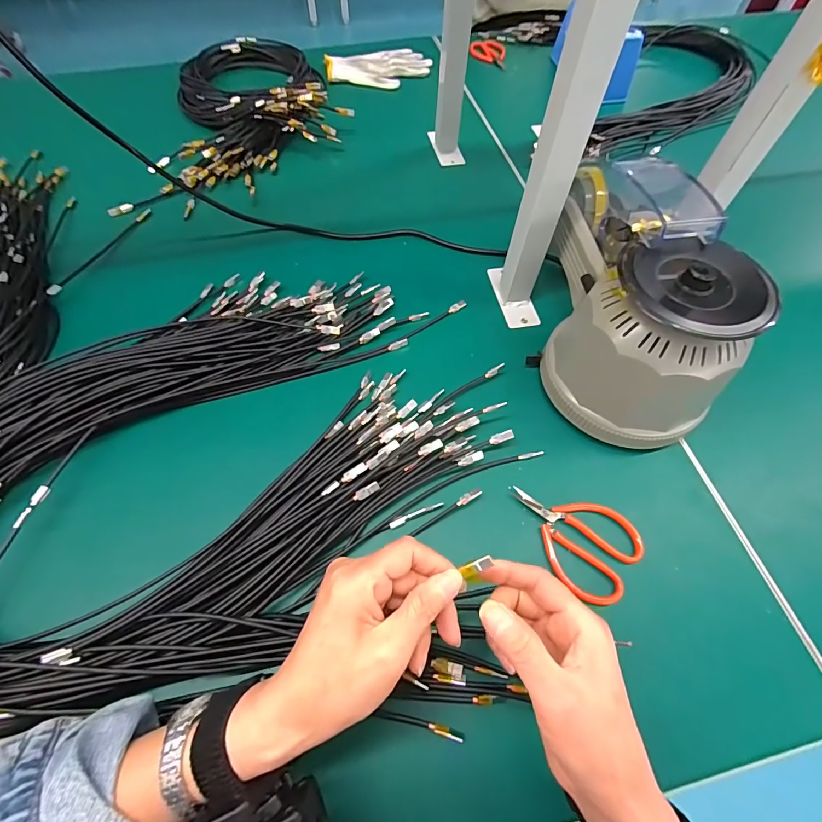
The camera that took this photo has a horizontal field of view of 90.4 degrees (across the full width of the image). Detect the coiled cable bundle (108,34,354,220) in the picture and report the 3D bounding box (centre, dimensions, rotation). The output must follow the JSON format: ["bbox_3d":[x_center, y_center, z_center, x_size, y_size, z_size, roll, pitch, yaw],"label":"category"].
[{"bbox_3d":[-0.261,-0.508,0.674,0.294,0.067,0.495,2,61,-1],"label":"coiled cable bundle"}]

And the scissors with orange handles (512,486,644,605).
[{"bbox_3d":[0.140,0.105,0.356,0.111,0.010,0.075,40,67,18],"label":"scissors with orange handles"}]

